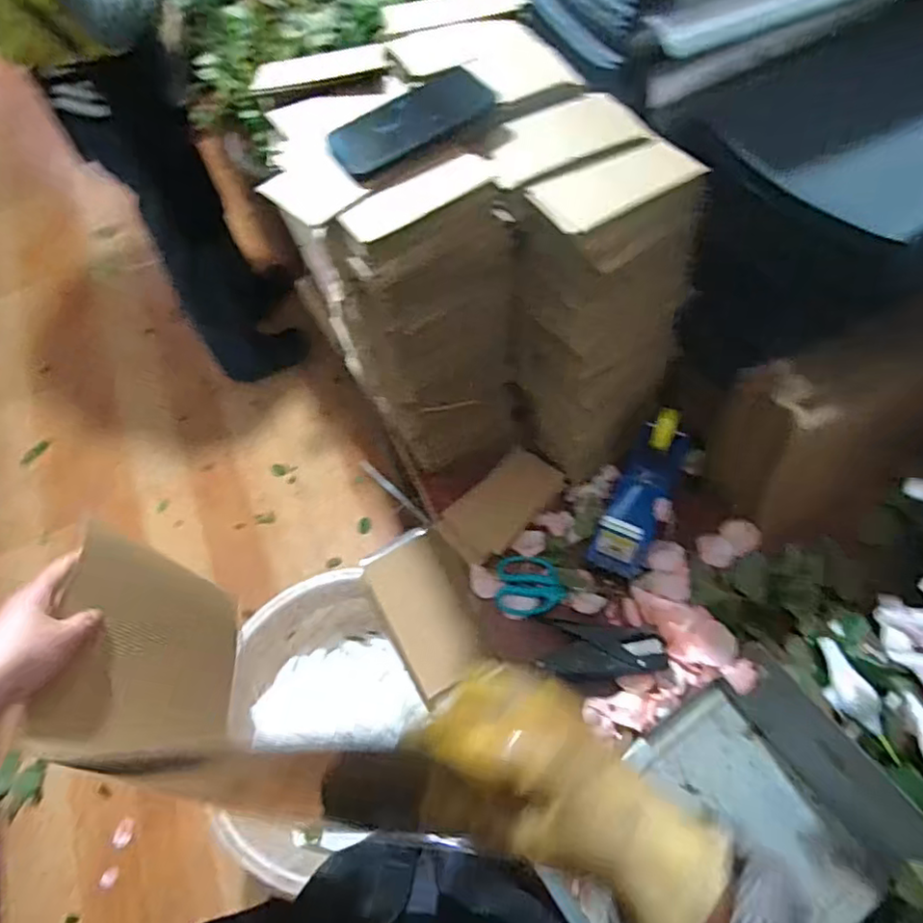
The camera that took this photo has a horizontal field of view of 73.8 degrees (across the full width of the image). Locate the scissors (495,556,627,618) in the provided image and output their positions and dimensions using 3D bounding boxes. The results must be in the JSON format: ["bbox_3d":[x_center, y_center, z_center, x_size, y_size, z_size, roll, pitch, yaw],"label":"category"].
[{"bbox_3d":[0.115,0.154,0.743,0.142,0.014,0.069,4,60,7],"label":"scissors"}]

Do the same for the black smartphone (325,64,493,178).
[{"bbox_3d":[-0.048,-0.323,0.580,0.156,0.008,0.066,-30,82,-5],"label":"black smartphone"}]

